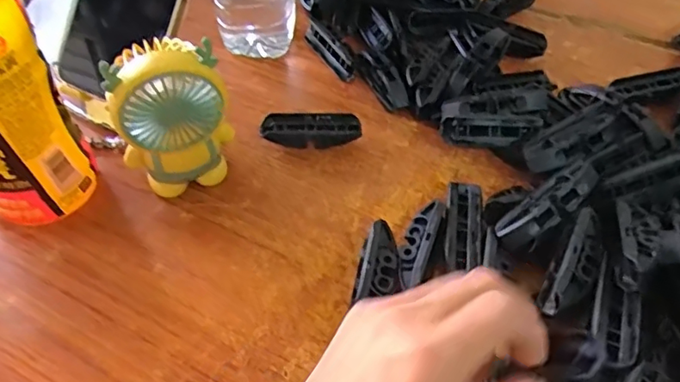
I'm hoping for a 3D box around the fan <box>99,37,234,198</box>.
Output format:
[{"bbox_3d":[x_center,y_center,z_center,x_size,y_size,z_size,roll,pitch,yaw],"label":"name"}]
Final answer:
[{"bbox_3d":[-0.106,-0.043,0.363,0.066,0.109,0.036,-22,53,-17],"label":"fan"}]

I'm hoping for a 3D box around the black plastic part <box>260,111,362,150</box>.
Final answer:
[{"bbox_3d":[-0.021,-0.045,0.421,0.071,0.019,0.021,-3,50,-1],"label":"black plastic part"}]

